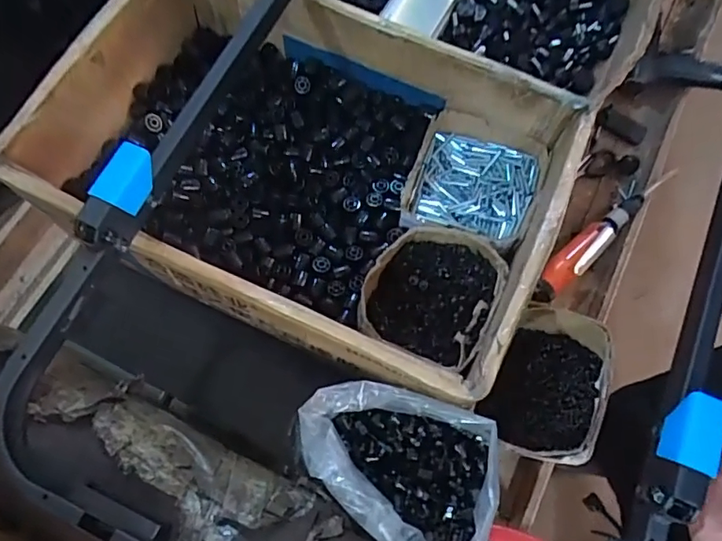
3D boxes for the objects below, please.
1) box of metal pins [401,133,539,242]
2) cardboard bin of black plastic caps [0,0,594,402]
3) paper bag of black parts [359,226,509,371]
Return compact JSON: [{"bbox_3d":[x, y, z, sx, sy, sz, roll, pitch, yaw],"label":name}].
[{"bbox_3d":[0.136,-0.100,0.655,0.134,0.051,0.136,19,72,5],"label":"box of metal pins"},{"bbox_3d":[-0.068,-0.111,0.602,0.542,0.152,0.368,25,72,7],"label":"cardboard bin of black plastic caps"},{"bbox_3d":[0.074,0.031,0.601,0.134,0.053,0.150,21,72,6],"label":"paper bag of black parts"}]

